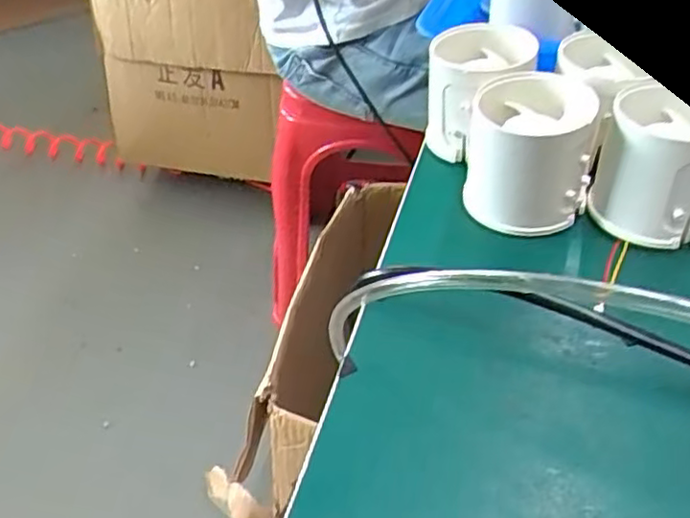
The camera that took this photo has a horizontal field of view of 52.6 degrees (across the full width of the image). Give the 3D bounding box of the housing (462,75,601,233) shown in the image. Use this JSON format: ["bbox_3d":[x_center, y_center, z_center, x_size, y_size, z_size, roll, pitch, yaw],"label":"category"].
[{"bbox_3d":[0.082,-0.047,0.314,0.052,0.051,0.053,3,42,8],"label":"housing"}]

